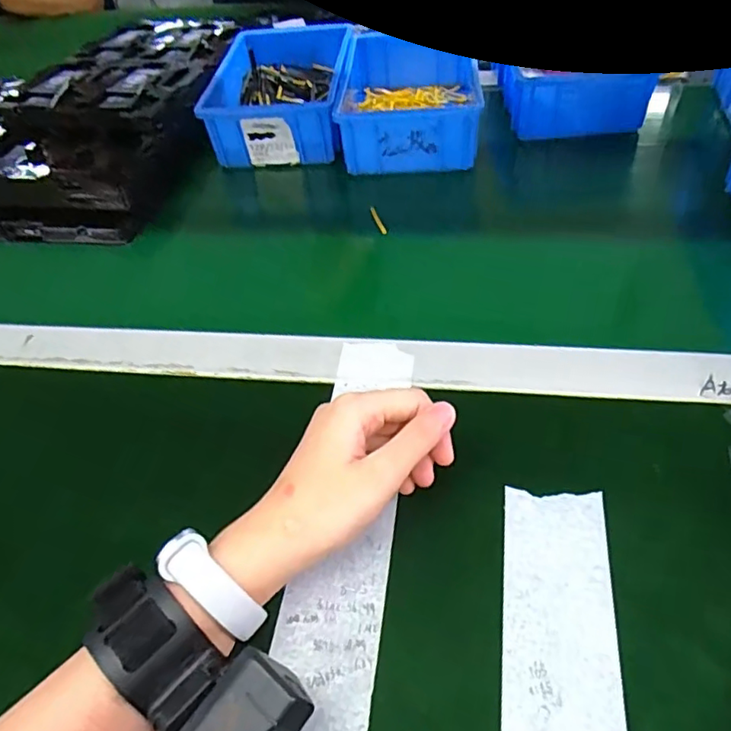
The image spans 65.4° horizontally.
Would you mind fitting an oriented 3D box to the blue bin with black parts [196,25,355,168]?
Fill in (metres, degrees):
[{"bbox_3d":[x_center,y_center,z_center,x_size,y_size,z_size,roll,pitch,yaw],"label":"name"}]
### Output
[{"bbox_3d":[-0.088,-0.314,0.647,0.142,0.063,0.223,0,49,6],"label":"blue bin with black parts"}]

